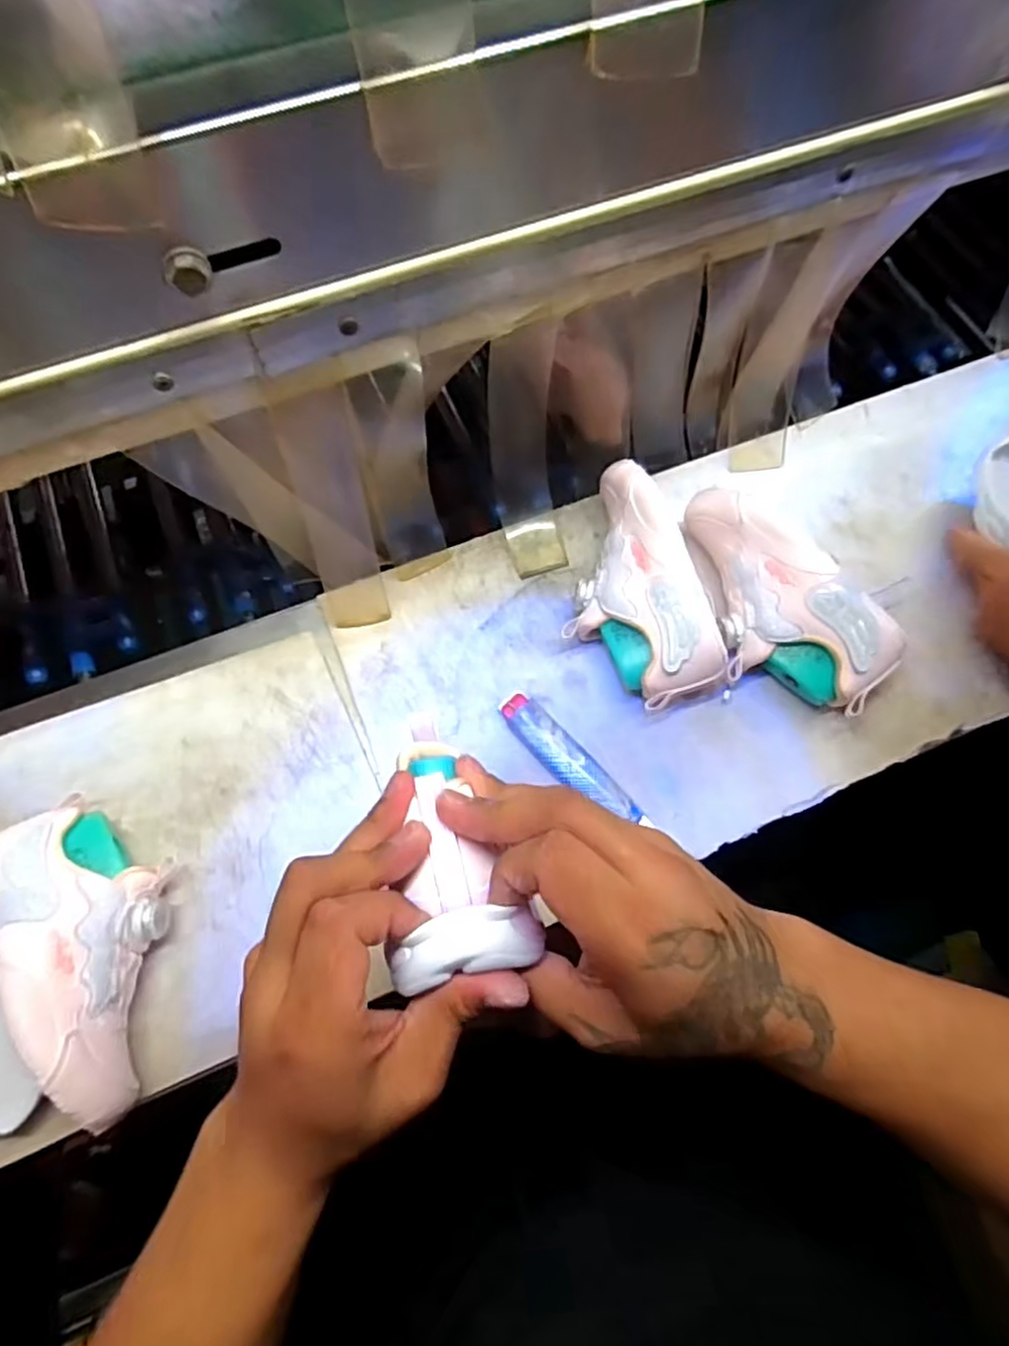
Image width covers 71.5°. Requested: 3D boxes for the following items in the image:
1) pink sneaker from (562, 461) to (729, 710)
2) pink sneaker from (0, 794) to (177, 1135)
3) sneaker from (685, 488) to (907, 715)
[{"bbox_3d":[0.088,-0.062,0.516,0.089,0.071,0.179,-20,70,-8],"label":"pink sneaker"},{"bbox_3d":[-0.245,0.164,0.430,0.085,0.075,0.186,-29,72,-11],"label":"pink sneaker"},{"bbox_3d":[0.191,-0.050,0.508,0.085,0.067,0.180,-35,73,-13],"label":"sneaker"}]

